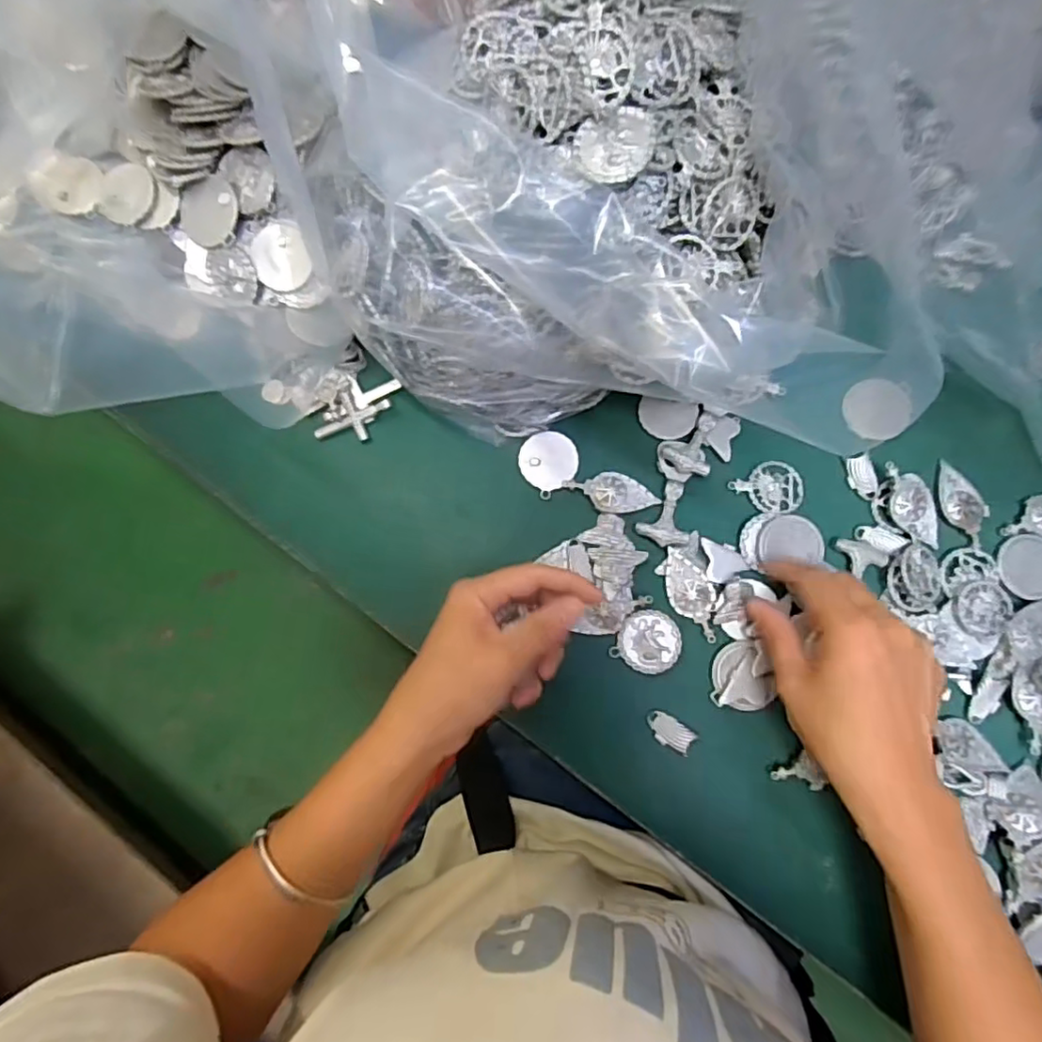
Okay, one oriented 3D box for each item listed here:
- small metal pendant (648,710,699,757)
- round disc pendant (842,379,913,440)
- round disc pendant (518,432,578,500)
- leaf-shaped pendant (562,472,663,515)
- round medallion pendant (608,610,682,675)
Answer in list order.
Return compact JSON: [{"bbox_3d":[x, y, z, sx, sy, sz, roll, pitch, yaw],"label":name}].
[{"bbox_3d":[0.088,0.126,0.367,0.029,0.010,0.016,35,85,6],"label":"small metal pendant"},{"bbox_3d":[0.228,-0.071,0.393,0.039,0.004,0.038,-2,83,2],"label":"round disc pendant"},{"bbox_3d":[0.018,-0.038,0.394,0.037,0.006,0.036,0,83,2],"label":"round disc pendant"},{"bbox_3d":[0.058,-0.018,0.388,0.059,0.004,0.026,5,83,3],"label":"leaf-shaped pendant"},{"bbox_3d":[0.078,0.073,0.374,0.037,0.004,0.037,0,83,2],"label":"round medallion pendant"}]

